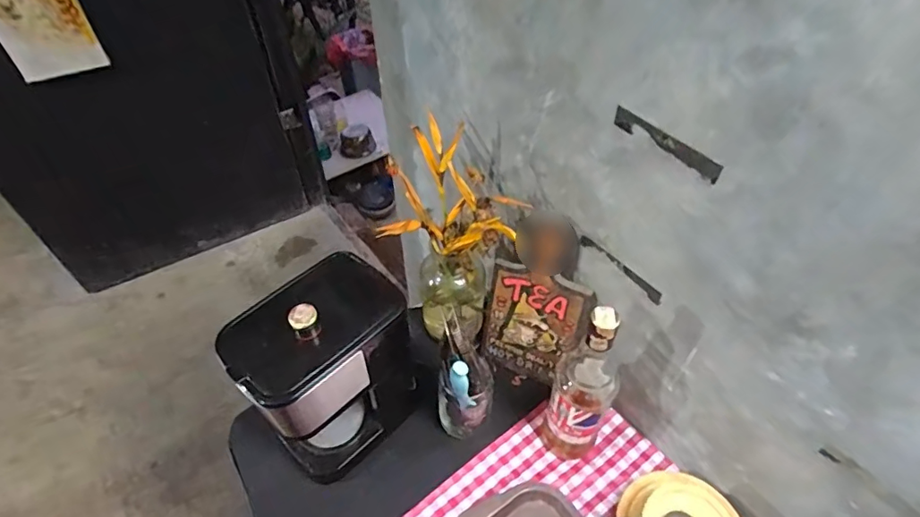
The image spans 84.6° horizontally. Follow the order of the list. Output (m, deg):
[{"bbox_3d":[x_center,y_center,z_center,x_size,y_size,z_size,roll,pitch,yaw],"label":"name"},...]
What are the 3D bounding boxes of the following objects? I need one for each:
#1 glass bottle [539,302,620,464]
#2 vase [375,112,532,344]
[{"bbox_3d":[0.153,0.166,0.630,0.071,0.301,0.060,19,50,18],"label":"glass bottle"},{"bbox_3d":[-0.004,-0.014,0.767,0.150,0.324,0.197,6,48,6],"label":"vase"}]

